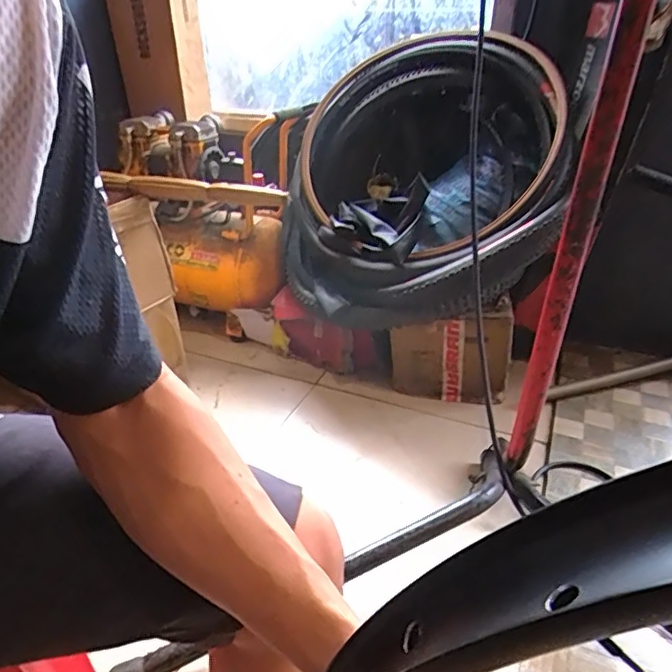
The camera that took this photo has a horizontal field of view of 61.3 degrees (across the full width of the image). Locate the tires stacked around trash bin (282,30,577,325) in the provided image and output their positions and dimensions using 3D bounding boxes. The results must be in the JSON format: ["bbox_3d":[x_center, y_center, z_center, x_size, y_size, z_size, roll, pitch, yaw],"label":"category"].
[{"bbox_3d":[0.206,-0.426,1.393,0.715,0.811,0.204,10,-10,33],"label":"tires stacked around trash bin"}]

